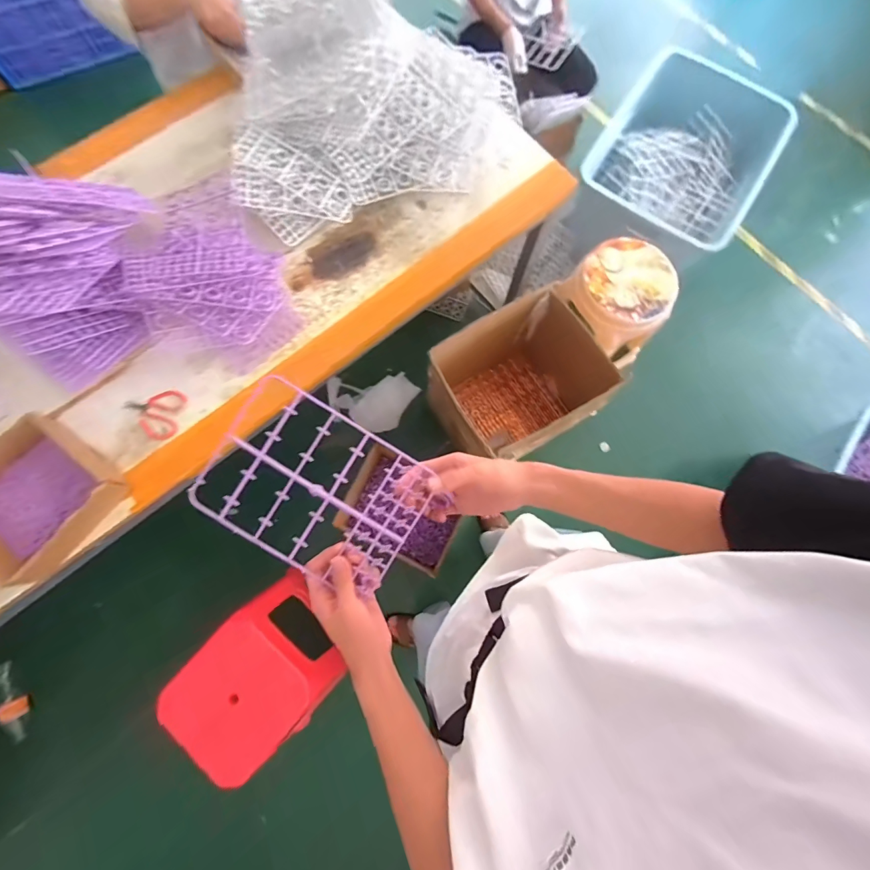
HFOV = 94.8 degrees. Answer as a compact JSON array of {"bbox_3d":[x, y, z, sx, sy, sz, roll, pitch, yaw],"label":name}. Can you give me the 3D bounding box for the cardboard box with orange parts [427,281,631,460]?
[{"bbox_3d":[0.249,-0.133,1.297,0.450,0.405,0.387,-33,80,-8],"label":"cardboard box with orange parts"}]

